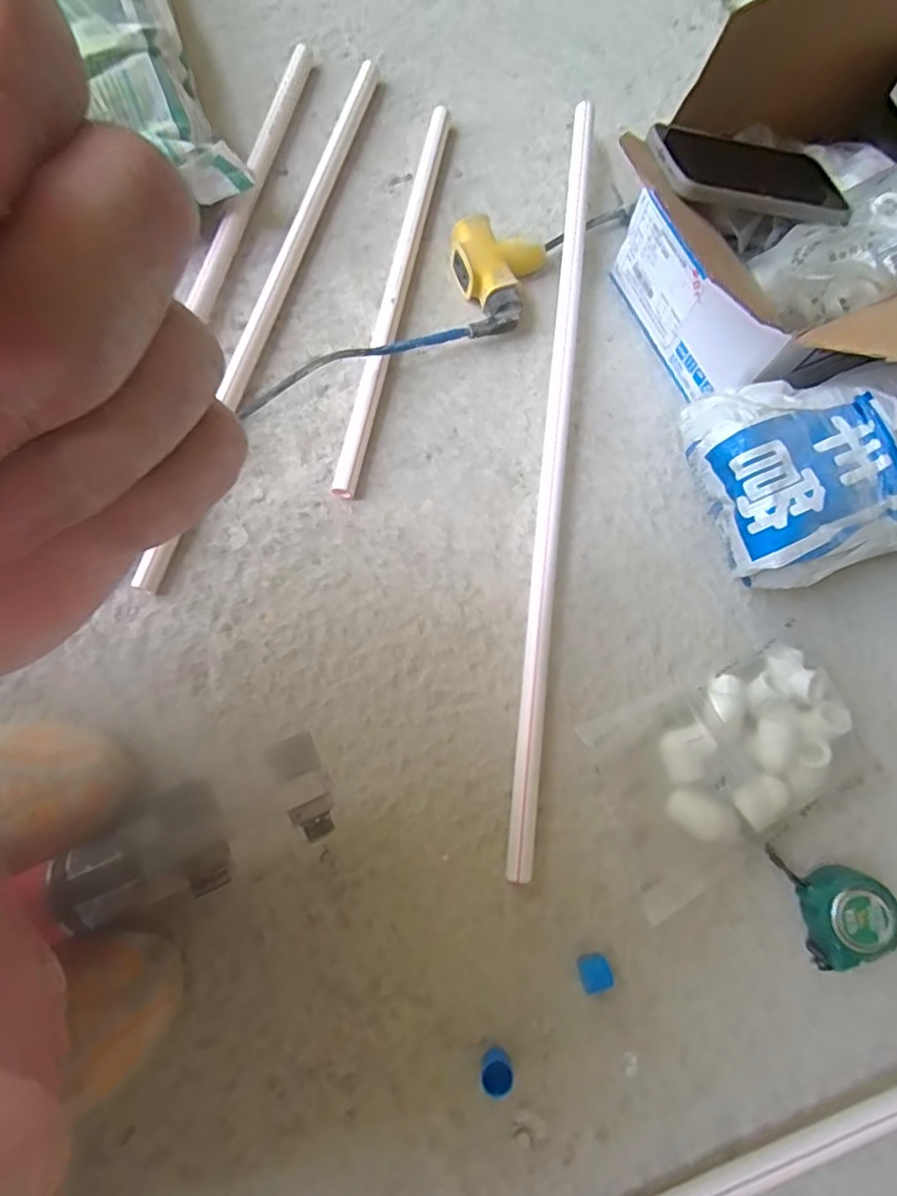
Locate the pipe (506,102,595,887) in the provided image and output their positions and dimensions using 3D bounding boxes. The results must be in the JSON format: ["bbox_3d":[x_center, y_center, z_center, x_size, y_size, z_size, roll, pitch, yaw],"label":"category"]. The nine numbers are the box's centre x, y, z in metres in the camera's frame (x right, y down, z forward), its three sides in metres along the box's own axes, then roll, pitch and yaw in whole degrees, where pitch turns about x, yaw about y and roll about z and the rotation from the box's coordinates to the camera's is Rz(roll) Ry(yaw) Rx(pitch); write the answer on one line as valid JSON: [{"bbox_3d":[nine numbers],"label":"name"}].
[{"bbox_3d":[0.095,-0.141,0.575,0.024,0.029,0.744,7,77,0],"label":"pipe"}]

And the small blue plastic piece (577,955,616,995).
[{"bbox_3d":[0.111,0.282,0.469,0.024,0.018,0.020,-12,78,-4],"label":"small blue plastic piece"}]

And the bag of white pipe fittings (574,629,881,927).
[{"bbox_3d":[0.230,0.132,0.502,0.229,0.037,0.149,-22,79,-6],"label":"bag of white pipe fittings"}]

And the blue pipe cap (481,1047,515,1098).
[{"bbox_3d":[0.034,0.340,0.448,0.023,0.022,0.024,0,77,-1],"label":"blue pipe cap"}]

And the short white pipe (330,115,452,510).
[{"bbox_3d":[-0.054,-0.307,0.620,0.018,0.020,0.451,12,77,1],"label":"short white pipe"}]

